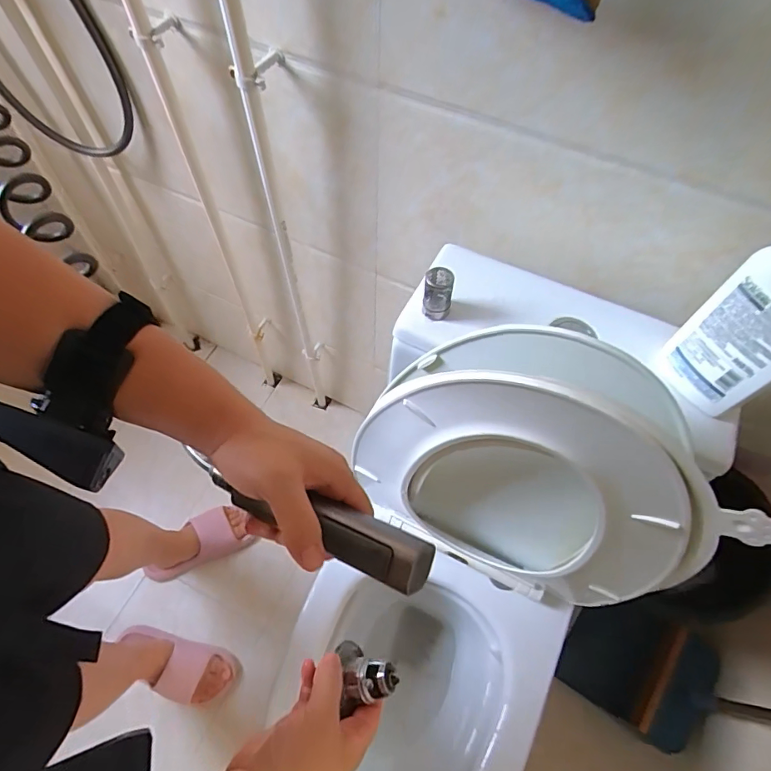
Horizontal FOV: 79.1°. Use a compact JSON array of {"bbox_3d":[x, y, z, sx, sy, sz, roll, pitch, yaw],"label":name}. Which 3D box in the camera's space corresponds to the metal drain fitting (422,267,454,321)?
[{"bbox_3d":[0.057,-0.099,0.506,0.030,0.051,0.031,9,61,3],"label":"metal drain fitting"}]

